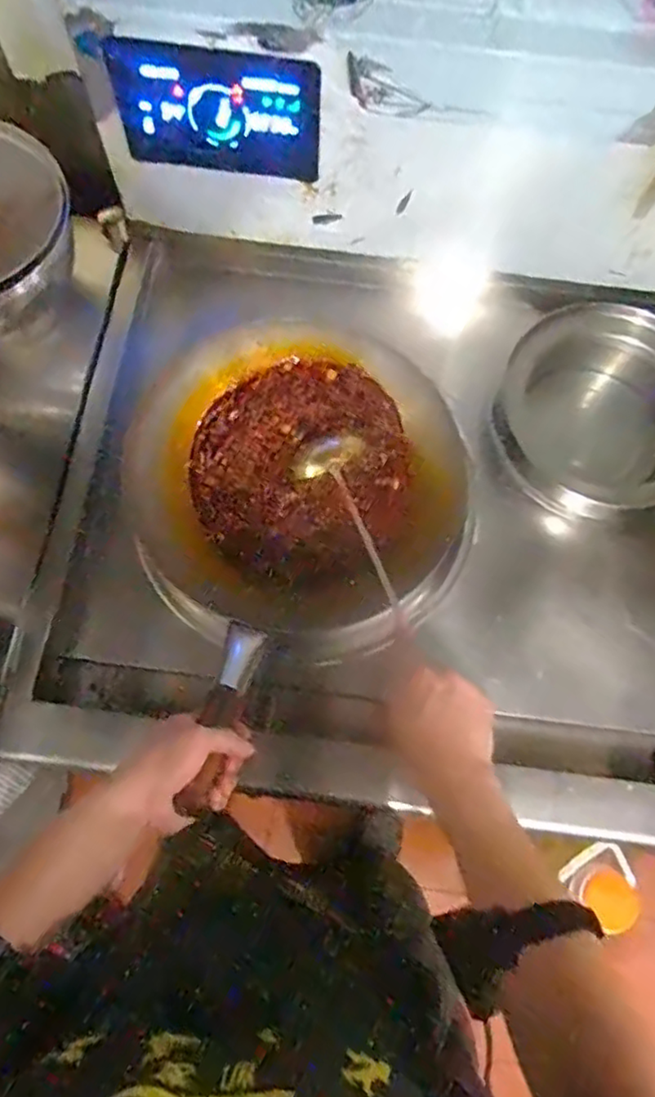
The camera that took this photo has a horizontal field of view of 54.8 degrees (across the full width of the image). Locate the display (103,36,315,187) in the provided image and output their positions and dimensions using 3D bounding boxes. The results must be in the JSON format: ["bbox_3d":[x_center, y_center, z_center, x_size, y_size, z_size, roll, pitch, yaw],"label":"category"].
[{"bbox_3d":[-0.127,-0.510,0.744,0.234,0.148,0.015,6,72,0],"label":"display"}]

